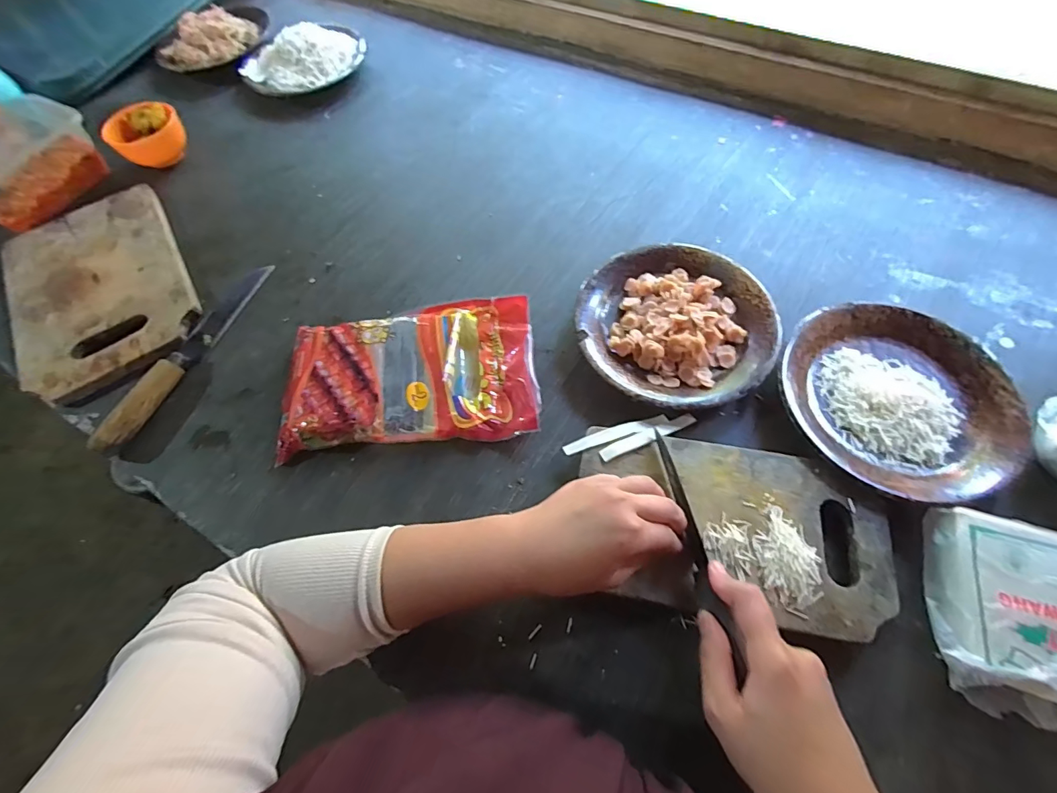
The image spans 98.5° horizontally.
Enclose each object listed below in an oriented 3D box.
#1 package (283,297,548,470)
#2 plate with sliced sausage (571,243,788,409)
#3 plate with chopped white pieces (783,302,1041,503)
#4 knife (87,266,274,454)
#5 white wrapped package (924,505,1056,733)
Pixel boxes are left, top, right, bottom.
[{"bbox_3d":[-0.111,-0.022,0.431,0.233,0.035,0.142,-8,63,-2],"label":"package"},{"bbox_3d":[0.142,-0.070,0.444,0.180,0.033,0.182,-1,63,2],"label":"plate with sliced sausage"},{"bbox_3d":[0.319,0.004,0.397,0.180,0.026,0.178,-1,63,2],"label":"plate with chopped white pieces"},{"bbox_3d":[-0.348,-0.052,0.464,0.026,0.018,0.240,16,65,11],"label":"knife"},{"bbox_3d":[0.347,0.151,0.309,0.113,0.054,0.126,16,65,10],"label":"white wrapped package"}]

